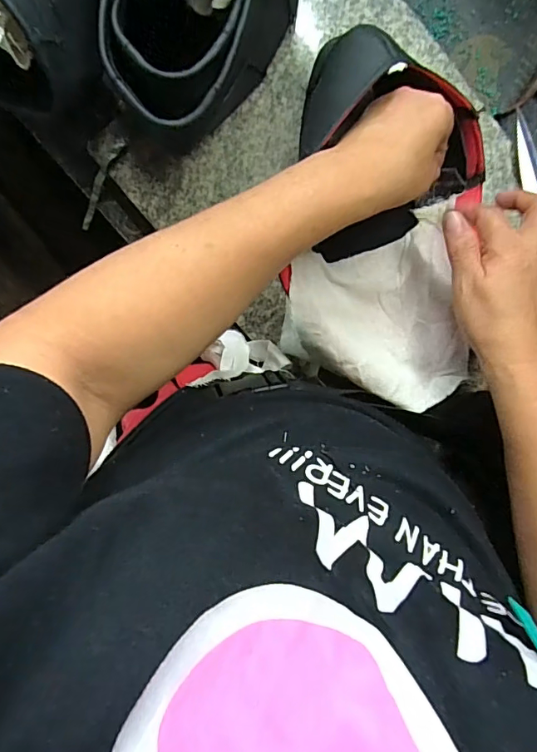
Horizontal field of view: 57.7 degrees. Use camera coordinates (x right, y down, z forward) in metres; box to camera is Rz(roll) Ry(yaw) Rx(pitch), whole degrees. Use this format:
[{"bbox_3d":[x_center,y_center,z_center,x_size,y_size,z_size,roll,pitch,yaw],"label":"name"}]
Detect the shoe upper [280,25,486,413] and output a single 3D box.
[{"bbox_3d":[0.092,-0.110,0.381,0.141,0.057,0.257,4,98,0],"label":"shoe upper"}]

